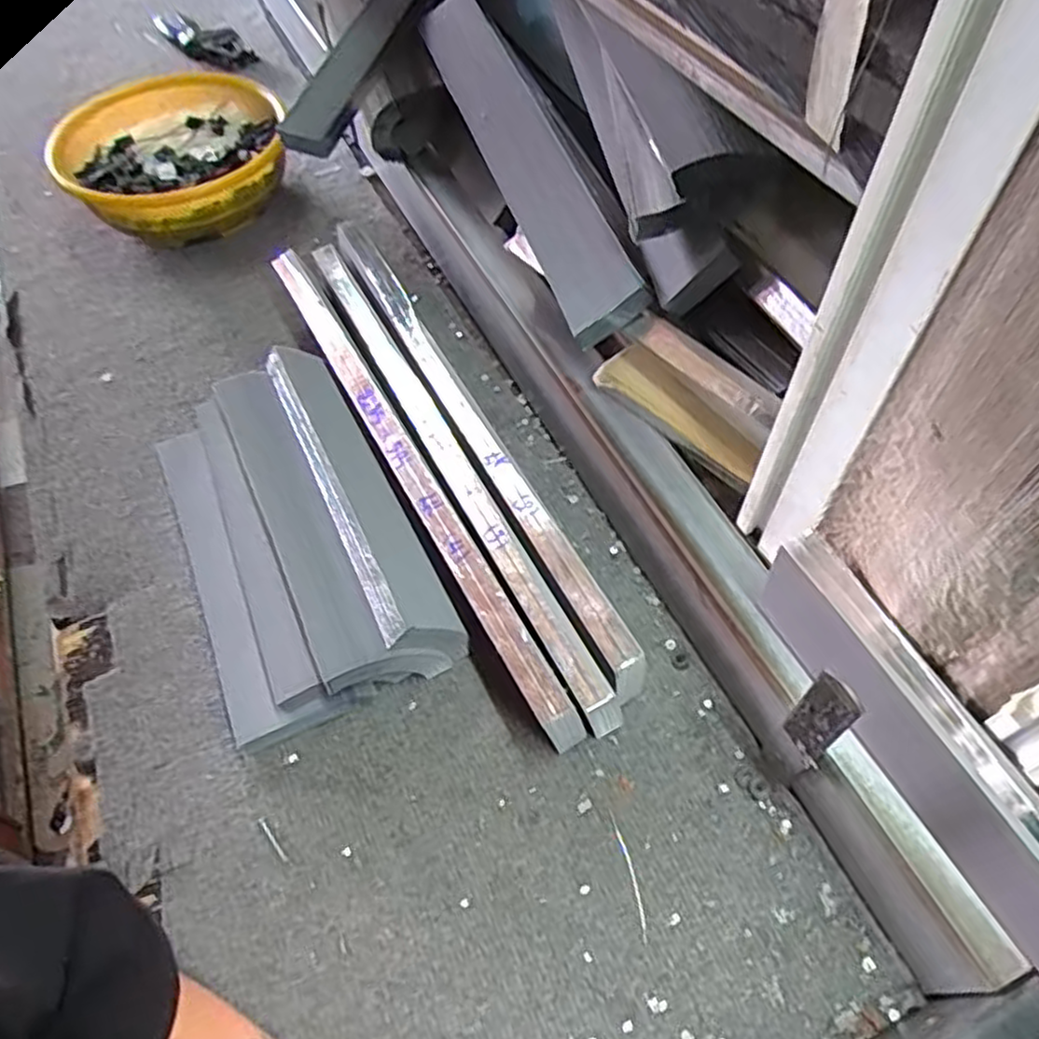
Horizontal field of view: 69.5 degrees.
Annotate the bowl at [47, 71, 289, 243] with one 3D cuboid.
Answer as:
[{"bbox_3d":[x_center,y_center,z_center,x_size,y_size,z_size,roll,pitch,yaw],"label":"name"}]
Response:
[{"bbox_3d":[-0.328,-0.345,0.716,0.205,0.099,0.177,-18,57,-10],"label":"bowl"}]

